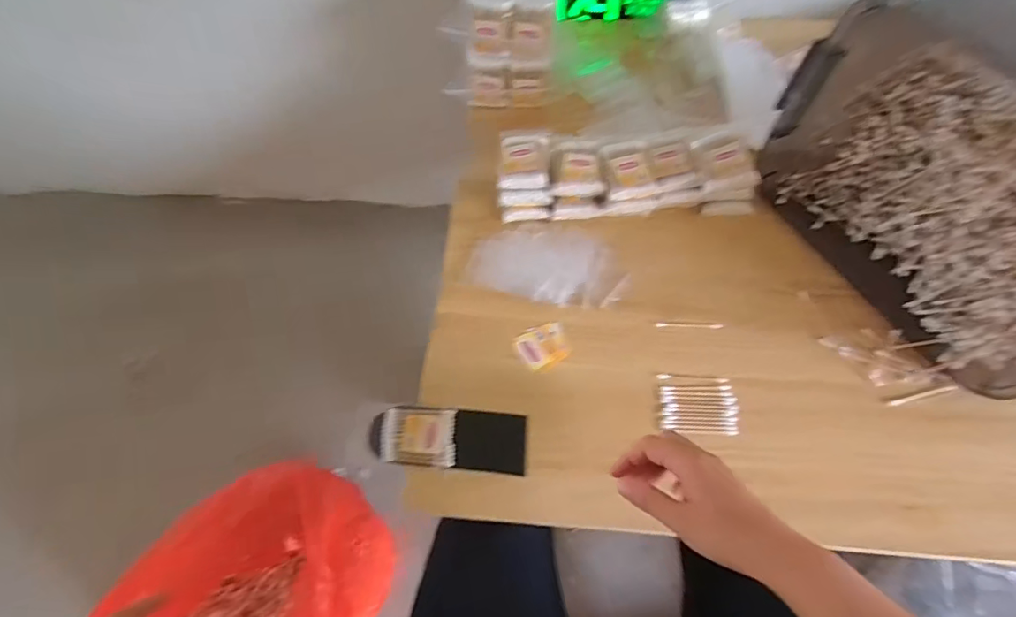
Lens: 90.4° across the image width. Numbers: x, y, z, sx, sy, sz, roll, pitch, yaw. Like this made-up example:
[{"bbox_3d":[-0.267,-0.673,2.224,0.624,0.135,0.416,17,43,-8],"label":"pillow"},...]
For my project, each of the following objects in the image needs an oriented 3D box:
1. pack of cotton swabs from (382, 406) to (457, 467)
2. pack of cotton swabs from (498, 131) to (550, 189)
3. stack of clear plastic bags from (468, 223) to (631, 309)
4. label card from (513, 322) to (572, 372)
[{"bbox_3d":[-0.094,0.136,0.534,0.077,0.008,0.059,0,62,3],"label":"pack of cotton swabs"},{"bbox_3d":[0.021,-0.190,0.639,0.061,0.020,0.088,0,62,4],"label":"pack of cotton swabs"},{"bbox_3d":[0.053,-0.060,0.621,0.185,0.015,0.105,14,64,11],"label":"stack of clear plastic bags"},{"bbox_3d":[0.042,0.042,0.576,0.058,0.004,0.052,-31,64,-12],"label":"label card"}]

